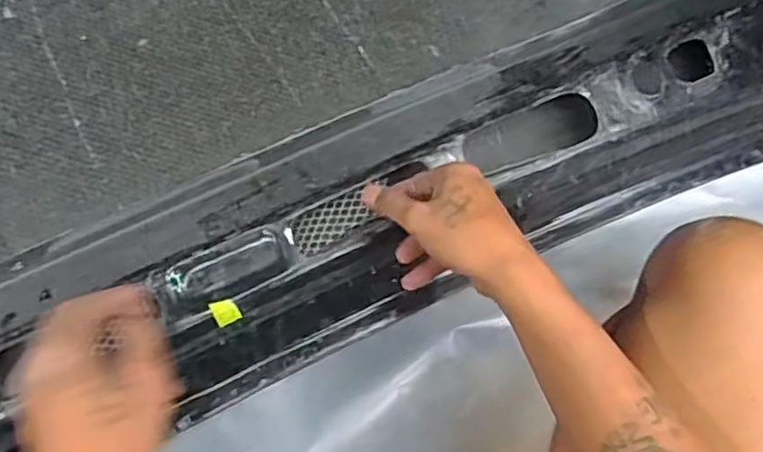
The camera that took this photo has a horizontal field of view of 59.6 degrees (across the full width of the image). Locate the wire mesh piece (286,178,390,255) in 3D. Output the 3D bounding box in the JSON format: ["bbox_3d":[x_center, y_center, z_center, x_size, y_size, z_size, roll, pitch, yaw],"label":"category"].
[{"bbox_3d":[-0.032,-0.008,0.551,0.091,0.005,0.032,-28,91,-23],"label":"wire mesh piece"}]

